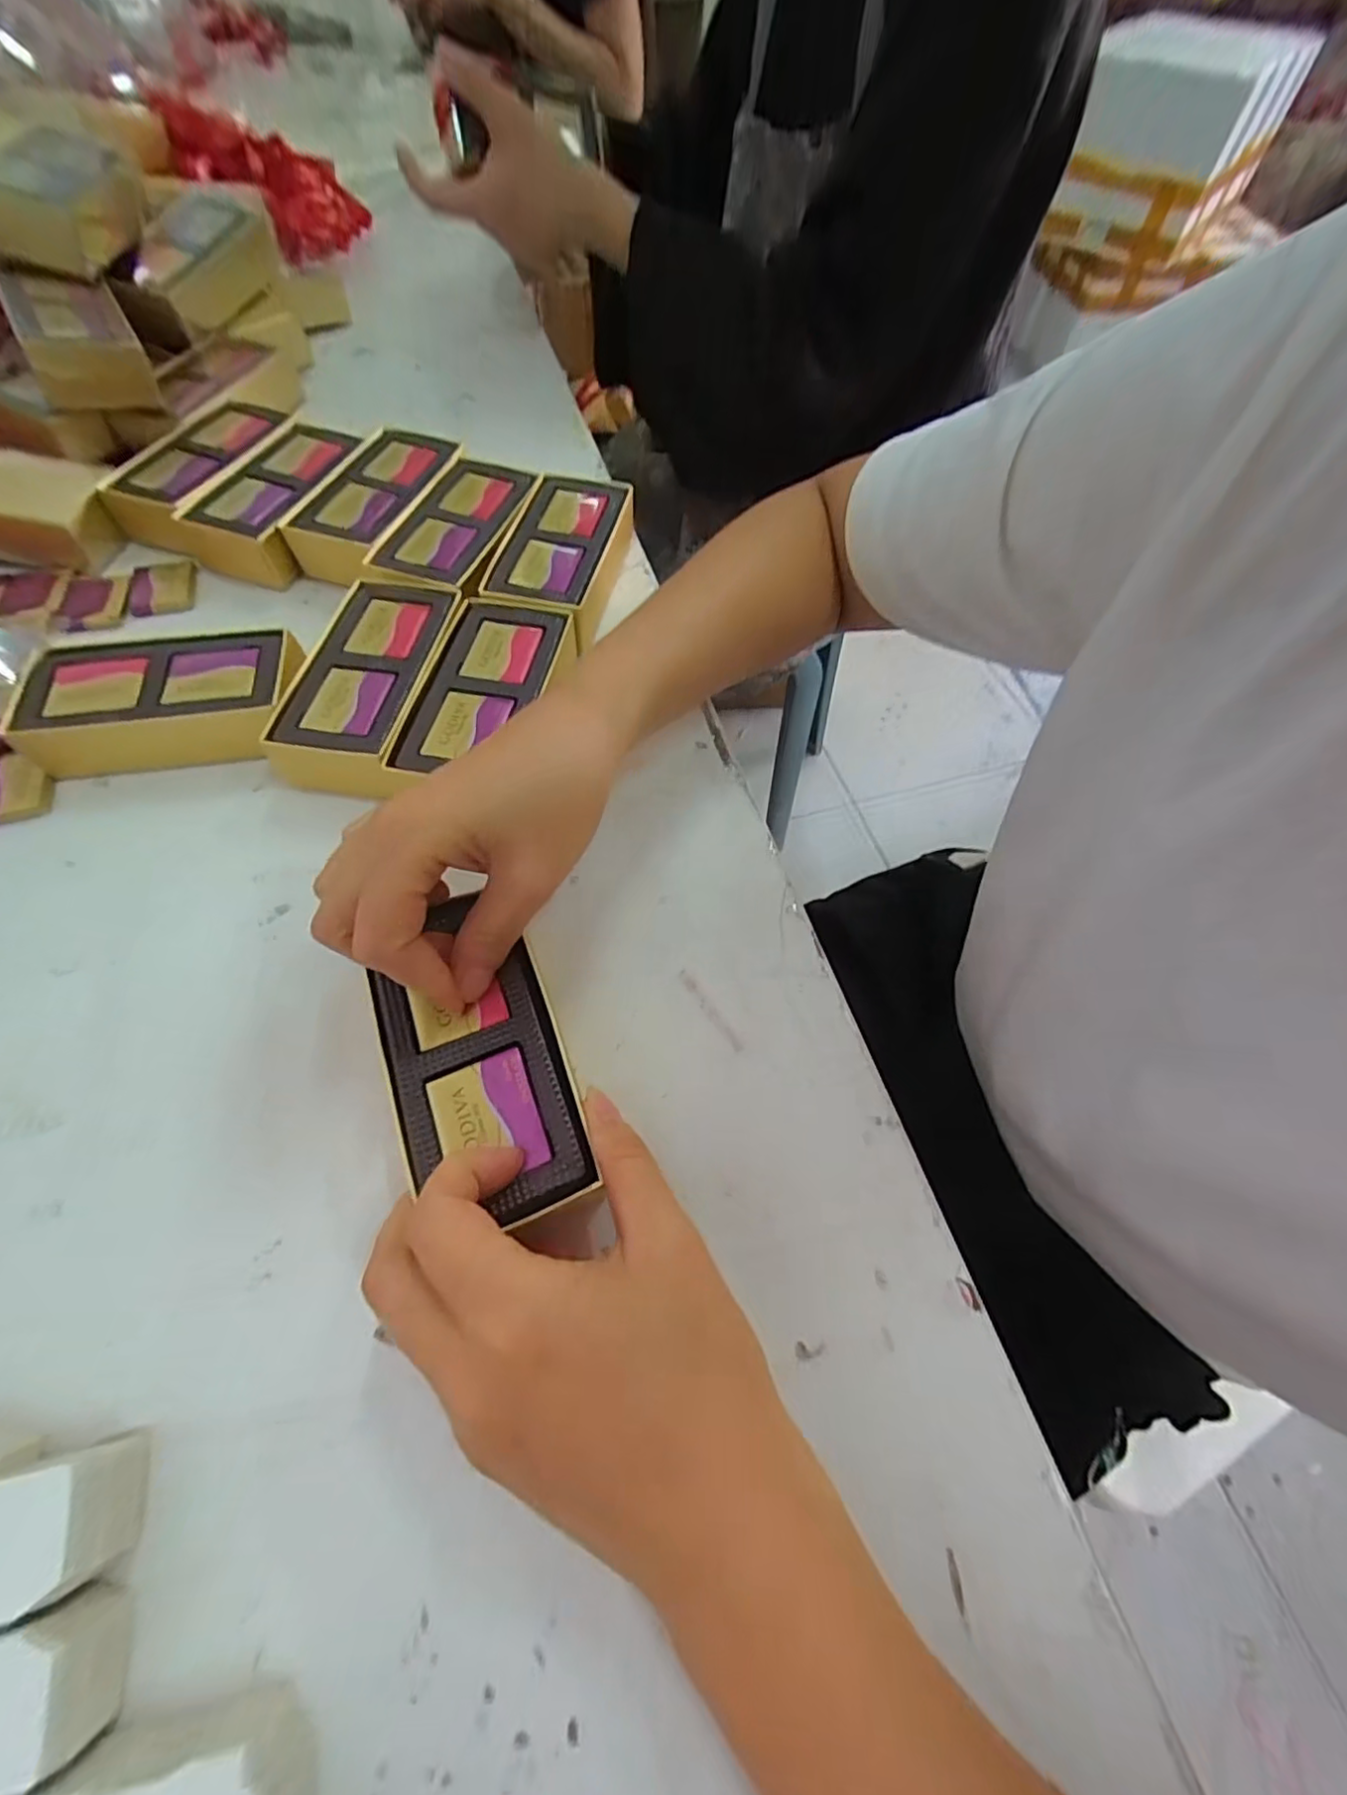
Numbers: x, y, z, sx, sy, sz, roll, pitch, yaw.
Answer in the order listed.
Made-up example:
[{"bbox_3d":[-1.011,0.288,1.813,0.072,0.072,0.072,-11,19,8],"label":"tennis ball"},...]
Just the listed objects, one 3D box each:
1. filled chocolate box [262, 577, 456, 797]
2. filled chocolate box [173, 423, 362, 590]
[{"bbox_3d":[-0.146,-0.099,0.311,0.062,0.033,0.127,4,60,-1],"label":"filled chocolate box"},{"bbox_3d":[-0.236,-0.241,0.387,0.061,0.034,0.115,14,61,4],"label":"filled chocolate box"}]

